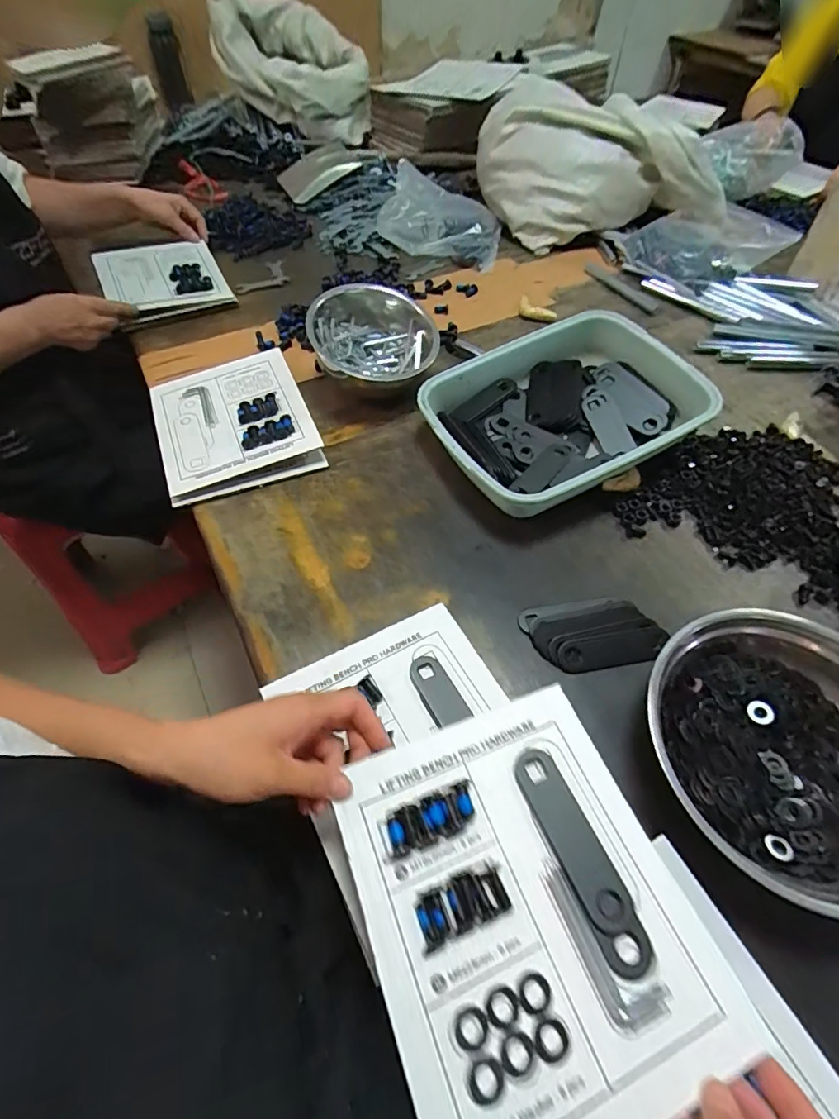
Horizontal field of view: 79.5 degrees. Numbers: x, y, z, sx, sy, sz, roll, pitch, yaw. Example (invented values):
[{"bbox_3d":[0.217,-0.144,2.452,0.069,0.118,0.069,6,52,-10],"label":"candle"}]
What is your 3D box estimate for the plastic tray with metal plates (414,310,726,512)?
[{"bbox_3d":[0.176,-0.182,0.629,0.325,0.072,0.234,-23,58,-15],"label":"plastic tray with metal plates"}]

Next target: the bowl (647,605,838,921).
[{"bbox_3d":[0.292,0.145,0.404,0.197,0.074,0.206,0,55,0],"label":"bowl"}]

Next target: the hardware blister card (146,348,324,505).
[{"bbox_3d":[-0.243,-0.181,0.654,0.184,0.031,0.229,-19,57,-13],"label":"hardware blister card"}]

